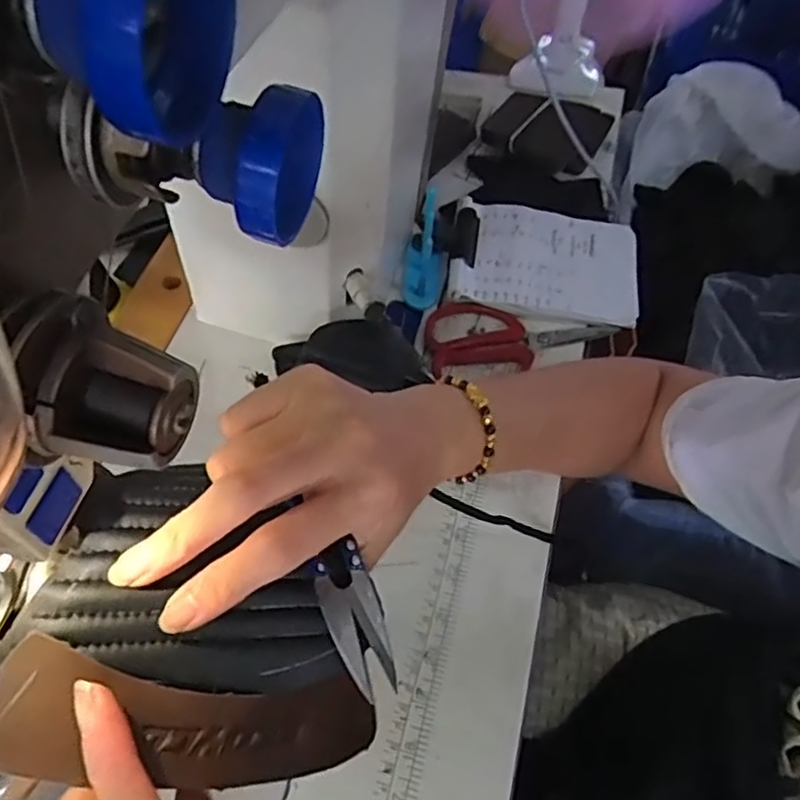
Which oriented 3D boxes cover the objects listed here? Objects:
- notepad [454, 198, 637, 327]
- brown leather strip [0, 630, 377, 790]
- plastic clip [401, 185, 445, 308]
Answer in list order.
[{"bbox_3d":[0.117,-0.112,0.522,0.136,0.011,0.101,8,63,7],"label":"notepad"},{"bbox_3d":[-0.064,0.107,0.218,0.138,0.011,0.036,23,53,-33],"label":"brown leather strip"},{"bbox_3d":[0.021,-0.116,0.504,0.033,0.070,0.061,5,58,6],"label":"plastic clip"}]

